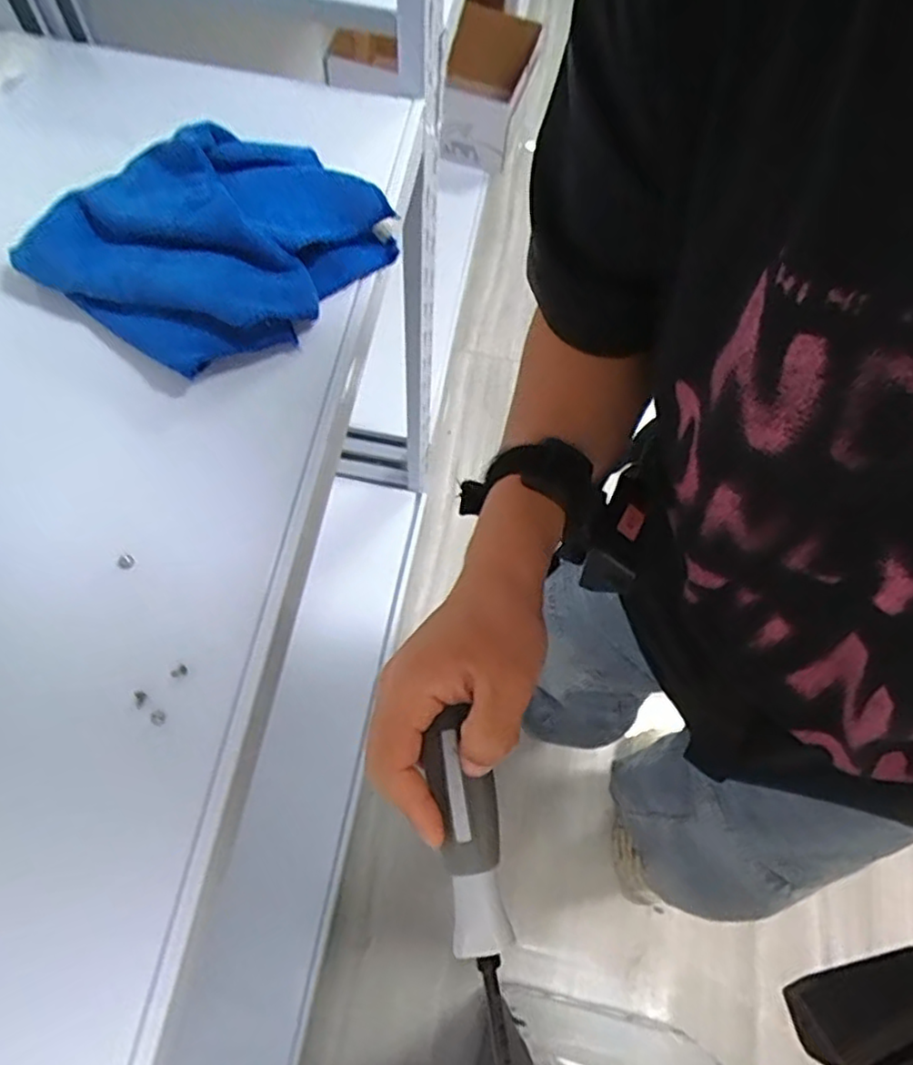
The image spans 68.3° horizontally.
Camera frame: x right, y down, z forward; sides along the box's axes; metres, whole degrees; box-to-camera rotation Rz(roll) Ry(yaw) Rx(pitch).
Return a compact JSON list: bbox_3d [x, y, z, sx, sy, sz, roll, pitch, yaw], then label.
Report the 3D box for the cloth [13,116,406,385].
[{"bbox_3d":[-0.175,-0.214,0.483,0.182,0.057,0.198,35,70,11],"label":"cloth"}]

